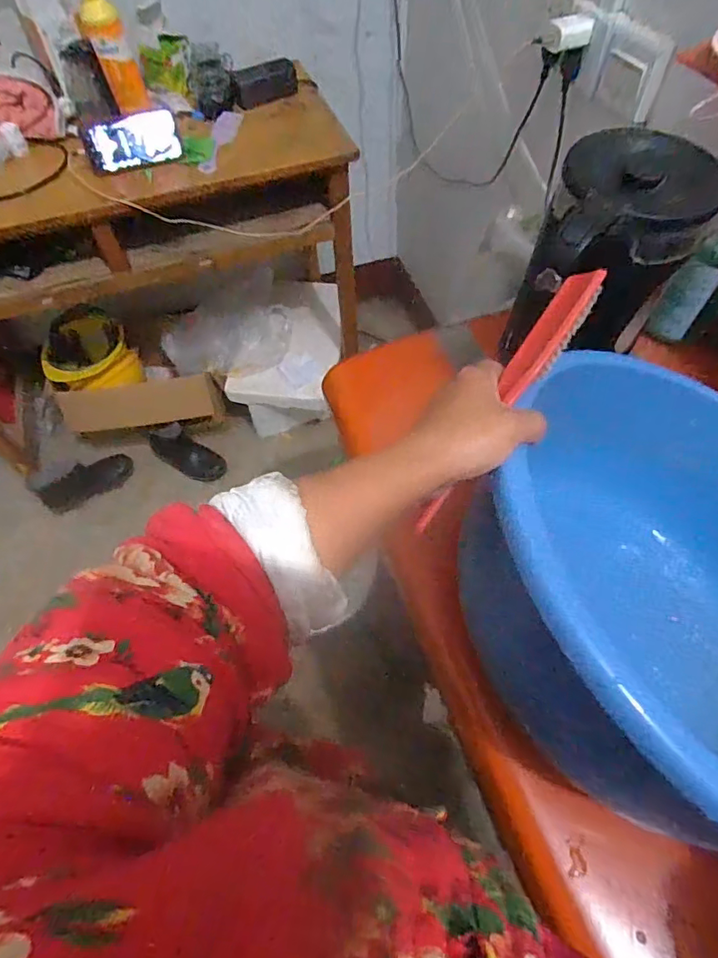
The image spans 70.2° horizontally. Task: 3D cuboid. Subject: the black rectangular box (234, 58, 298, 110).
[{"bbox_3d":[-0.163,-0.688,0.889,0.115,0.040,0.045,-26,62,-14],"label":"black rectangular box"}]

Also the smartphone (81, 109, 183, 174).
[{"bbox_3d":[-0.355,-0.531,0.804,0.145,0.067,0.014,-17,36,-7],"label":"smartphone"}]

